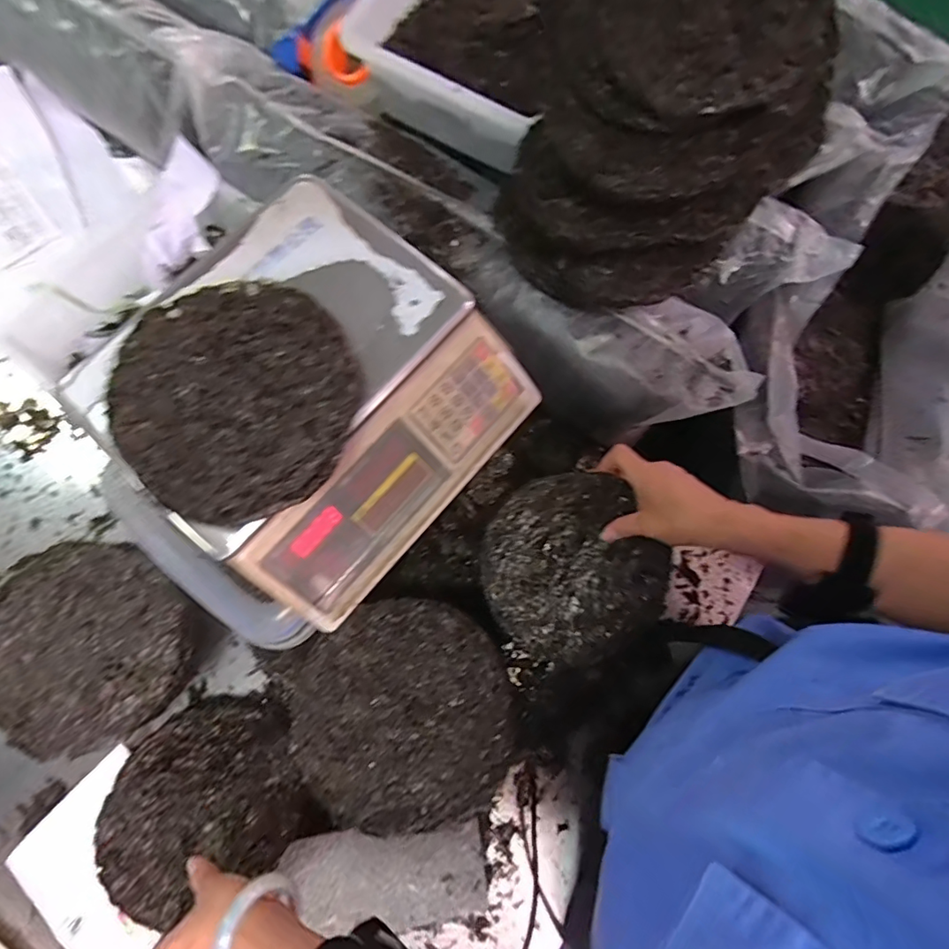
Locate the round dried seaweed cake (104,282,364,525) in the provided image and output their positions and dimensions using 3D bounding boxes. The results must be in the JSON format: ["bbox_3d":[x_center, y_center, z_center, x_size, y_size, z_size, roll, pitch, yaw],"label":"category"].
[{"bbox_3d":[-0.200,-0.067,0.439,0.194,0.020,0.202,0,74,1],"label":"round dried seaweed cake"}]

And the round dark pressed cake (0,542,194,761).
[{"bbox_3d":[-0.417,0.174,0.554,0.198,0.019,0.223,-43,80,-10],"label":"round dark pressed cake"}]

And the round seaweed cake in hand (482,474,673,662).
[{"bbox_3d":[0.103,0.100,0.547,0.181,0.019,0.190,0,94,-5],"label":"round seaweed cake in hand"}]

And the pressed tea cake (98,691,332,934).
[{"bbox_3d":[-0.297,0.355,0.578,0.195,0.012,0.189,-25,58,-23],"label":"pressed tea cake"}]

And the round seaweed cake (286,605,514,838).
[{"bbox_3d":[-0.069,0.220,0.497,0.205,0.038,0.187,0,74,1],"label":"round seaweed cake"}]

